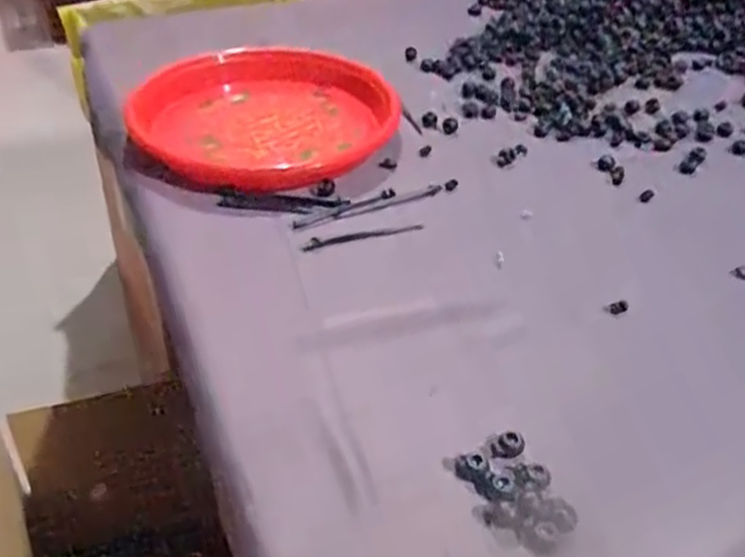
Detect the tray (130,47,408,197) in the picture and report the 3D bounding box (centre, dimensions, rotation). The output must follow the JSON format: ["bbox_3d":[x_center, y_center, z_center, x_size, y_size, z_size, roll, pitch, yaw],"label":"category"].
[{"bbox_3d":[-0.105,-0.157,0.732,0.256,0.040,0.228,-7,39,-12],"label":"tray"}]

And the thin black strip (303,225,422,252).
[{"bbox_3d":[-0.007,-0.034,0.623,0.104,0.004,0.011,-10,40,-16],"label":"thin black strip"}]

